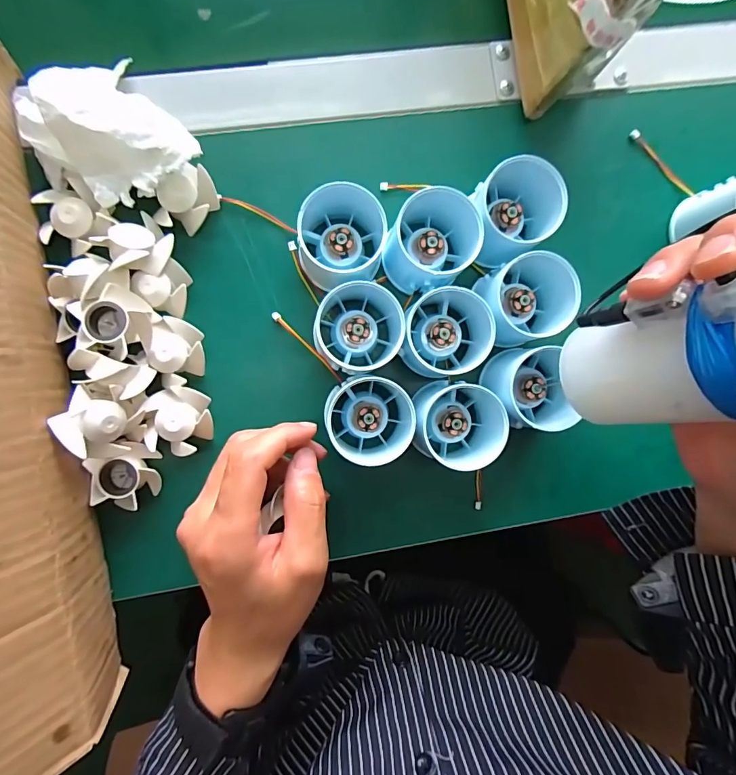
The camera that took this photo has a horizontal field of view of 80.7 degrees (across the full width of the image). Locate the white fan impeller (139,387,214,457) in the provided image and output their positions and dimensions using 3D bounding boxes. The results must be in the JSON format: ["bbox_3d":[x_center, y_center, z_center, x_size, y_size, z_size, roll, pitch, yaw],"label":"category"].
[{"bbox_3d":[-0.121,0.021,0.279,0.040,0.019,0.042,-1,91,-5],"label":"white fan impeller"}]

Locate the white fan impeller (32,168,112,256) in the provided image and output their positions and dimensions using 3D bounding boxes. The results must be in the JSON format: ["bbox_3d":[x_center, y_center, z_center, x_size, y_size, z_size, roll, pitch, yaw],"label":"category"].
[{"bbox_3d":[-0.185,-0.106,0.268,0.039,0.014,0.044,-33,93,-4],"label":"white fan impeller"}]

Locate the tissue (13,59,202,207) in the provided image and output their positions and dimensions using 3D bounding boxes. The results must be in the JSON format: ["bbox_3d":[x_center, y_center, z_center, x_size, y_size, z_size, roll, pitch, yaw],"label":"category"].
[{"bbox_3d":[-0.154,-0.150,0.254,0.085,0.032,0.068,43,87,-4],"label":"tissue"}]

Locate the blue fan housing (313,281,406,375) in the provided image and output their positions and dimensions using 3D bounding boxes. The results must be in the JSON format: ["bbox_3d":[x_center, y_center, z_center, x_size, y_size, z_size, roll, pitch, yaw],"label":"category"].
[{"bbox_3d":[-0.007,-0.039,0.271,0.051,0.046,0.058,-13,92,-5],"label":"blue fan housing"}]

